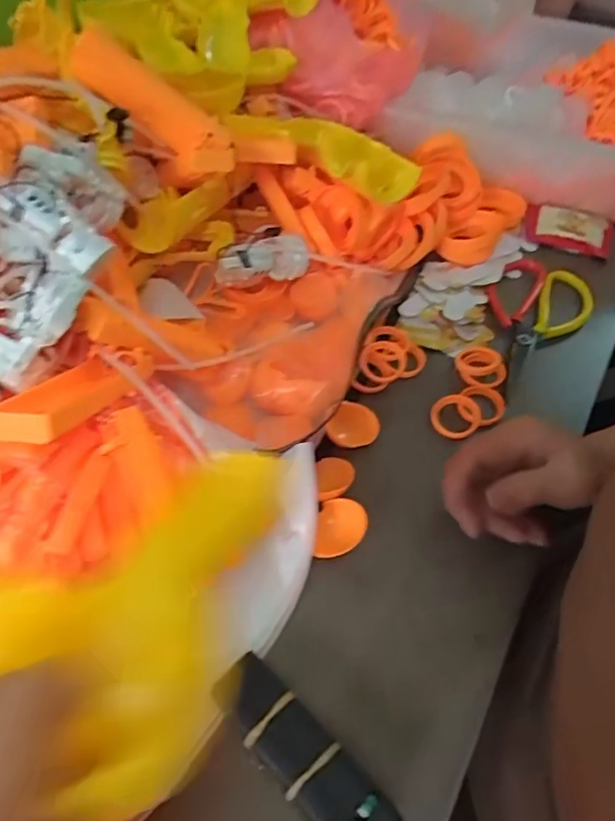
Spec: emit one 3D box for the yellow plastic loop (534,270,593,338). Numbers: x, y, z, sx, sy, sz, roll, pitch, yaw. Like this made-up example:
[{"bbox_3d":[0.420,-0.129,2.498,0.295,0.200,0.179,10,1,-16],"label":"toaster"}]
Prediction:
[{"bbox_3d":[0.235,-0.098,0.505,0.045,0.017,0.083,19,55,10],"label":"yellow plastic loop"}]

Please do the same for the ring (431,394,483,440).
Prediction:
[{"bbox_3d":[0.114,0.003,0.427,0.037,0.006,0.039,2,54,-2],"label":"ring"}]

